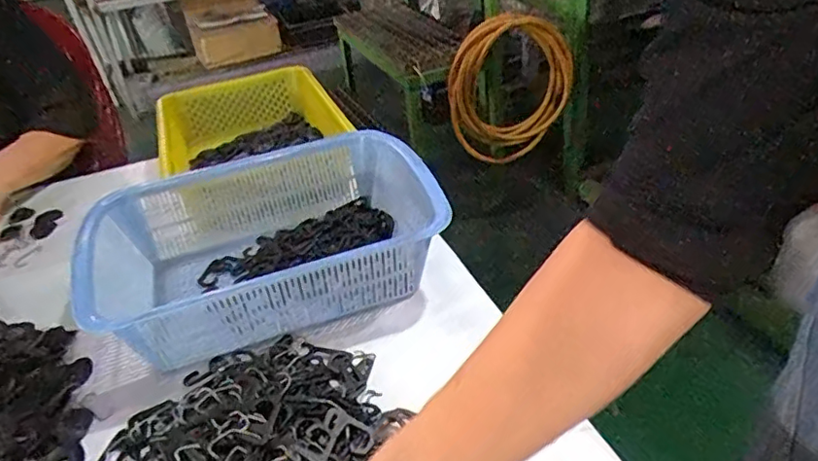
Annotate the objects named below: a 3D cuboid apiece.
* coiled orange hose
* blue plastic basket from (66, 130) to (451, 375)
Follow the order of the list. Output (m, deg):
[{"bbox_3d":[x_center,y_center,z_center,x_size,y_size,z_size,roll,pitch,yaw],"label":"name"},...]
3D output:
[{"bbox_3d":[0.297,-0.403,1.690,0.367,0.382,0.143,-18,36,-15],"label":"coiled orange hose"},{"bbox_3d":[-0.151,0.013,0.647,0.346,0.097,0.252,-20,37,-17],"label":"blue plastic basket"}]

